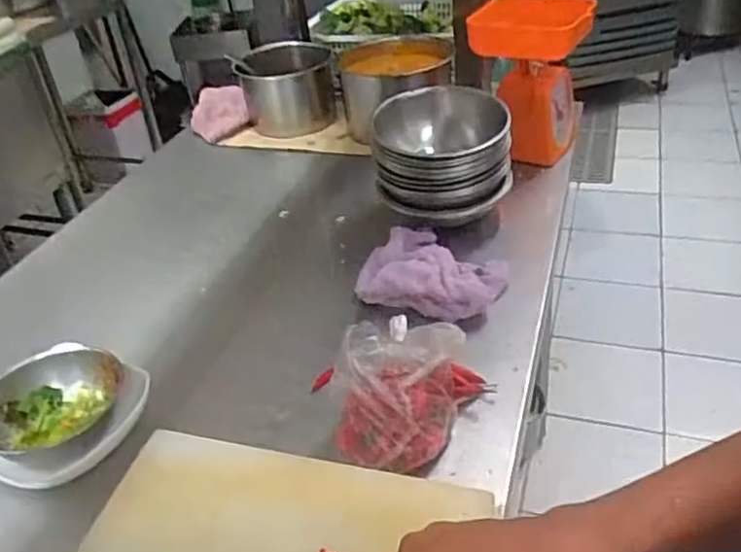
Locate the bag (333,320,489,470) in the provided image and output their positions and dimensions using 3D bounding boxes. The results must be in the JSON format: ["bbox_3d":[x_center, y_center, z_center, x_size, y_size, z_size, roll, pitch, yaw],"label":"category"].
[{"bbox_3d":[0.034,0.096,0.590,0.123,0.106,0.113,-2,36,6],"label":"bag"}]

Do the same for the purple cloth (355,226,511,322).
[{"bbox_3d":[0.077,-0.007,0.784,0.152,0.045,0.135,12,39,24],"label":"purple cloth"}]

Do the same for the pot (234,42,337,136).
[{"bbox_3d":[-0.149,-0.336,1.179,0.152,0.117,0.172,-13,36,-8],"label":"pot"}]

